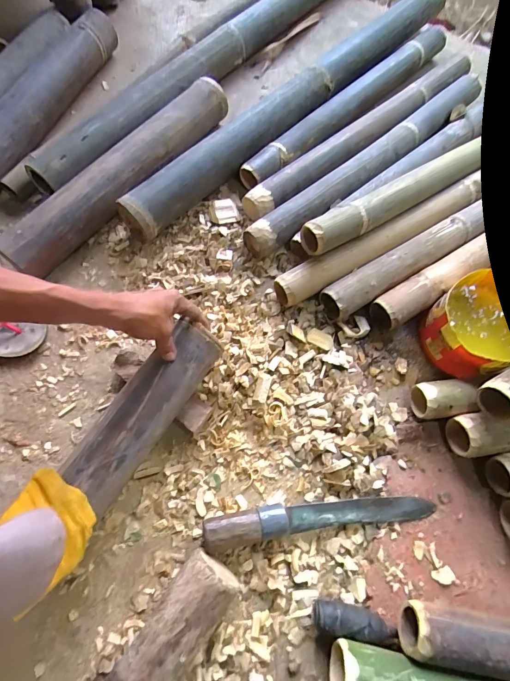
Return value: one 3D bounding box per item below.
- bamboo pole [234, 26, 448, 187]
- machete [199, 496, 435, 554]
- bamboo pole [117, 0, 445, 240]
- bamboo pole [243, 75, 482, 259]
[{"bbox_3d":[0.205,-0.487,0.735,0.598,0.052,0.062,-41,77,-15],"label":"bamboo pole"},{"bbox_3d":[0.091,0.237,0.489,0.310,0.044,0.046,-7,71,-4],"label":"machete"},{"bbox_3d":[0.082,-0.471,0.709,0.815,0.085,0.078,-42,77,-15],"label":"bamboo pole"},{"bbox_3d":[0.224,-0.339,0.693,0.595,0.057,0.068,-37,76,-14],"label":"bamboo pole"}]

